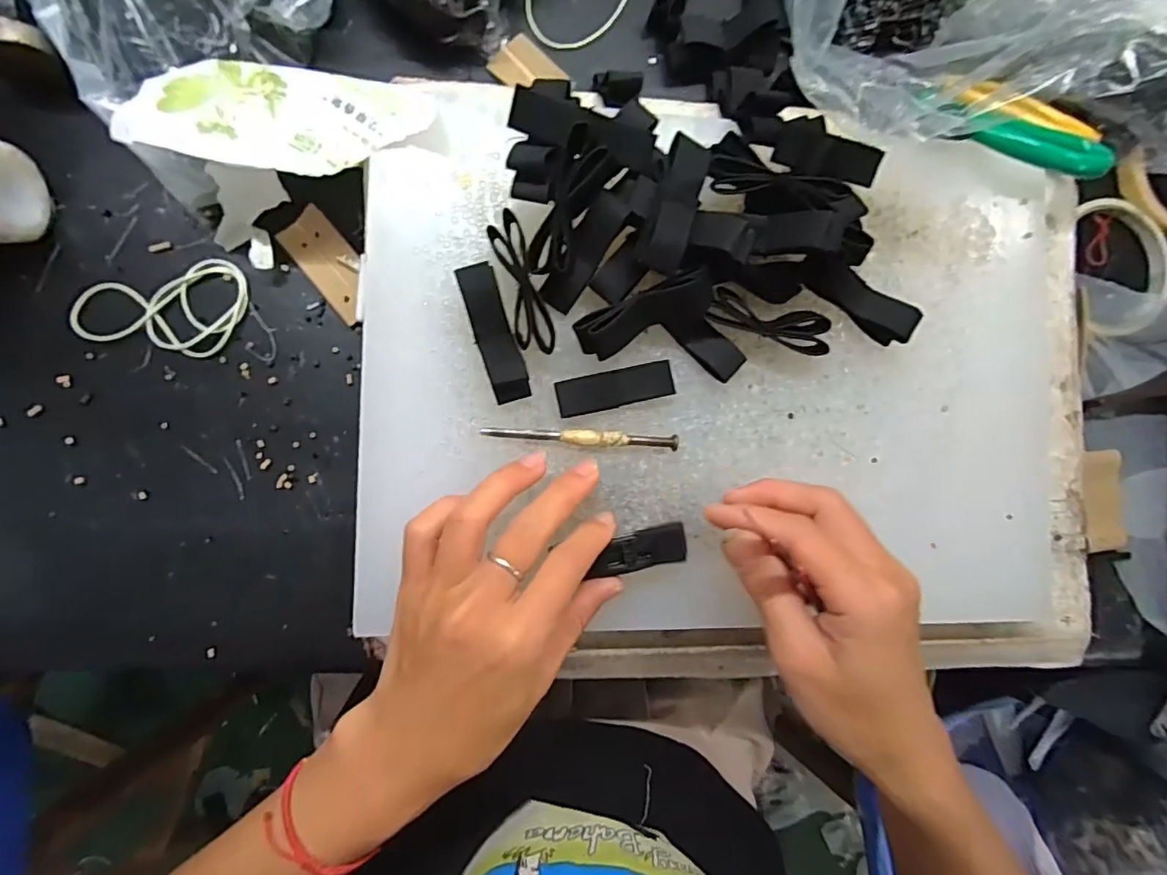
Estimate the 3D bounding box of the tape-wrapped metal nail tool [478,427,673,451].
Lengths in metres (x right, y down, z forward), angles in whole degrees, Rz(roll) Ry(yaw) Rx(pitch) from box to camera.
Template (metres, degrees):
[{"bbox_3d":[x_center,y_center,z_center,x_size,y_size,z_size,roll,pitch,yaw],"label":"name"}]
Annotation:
[{"bbox_3d":[-0.001,0.000,0.270,0.093,0.008,0.008,3,88,-6],"label":"tape-wrapped metal nail tool"}]

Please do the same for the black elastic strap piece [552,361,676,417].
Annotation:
[{"bbox_3d":[0.016,-0.024,0.270,0.057,0.004,0.017,-13,91,-8],"label":"black elastic strap piece"}]

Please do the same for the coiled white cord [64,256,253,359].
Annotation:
[{"bbox_3d":[-0.219,-0.071,0.291,0.079,0.004,0.052,8,87,-6],"label":"coiled white cord"}]

